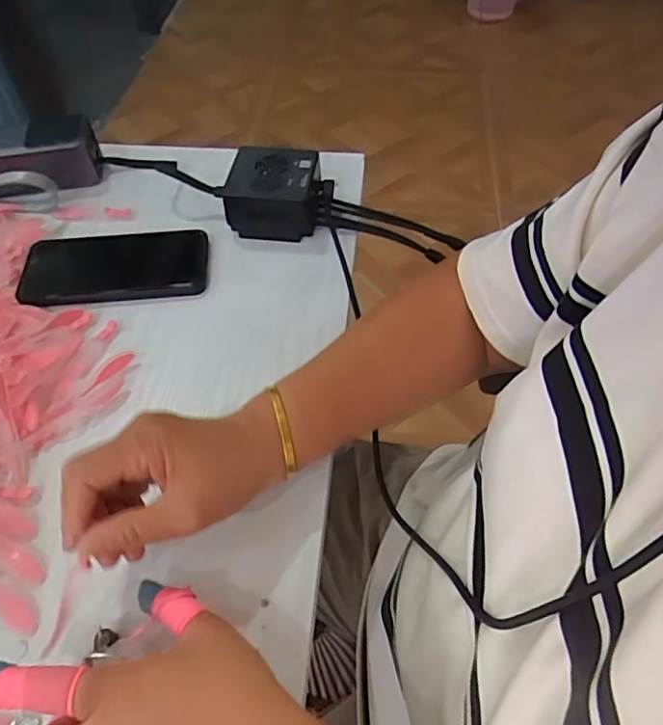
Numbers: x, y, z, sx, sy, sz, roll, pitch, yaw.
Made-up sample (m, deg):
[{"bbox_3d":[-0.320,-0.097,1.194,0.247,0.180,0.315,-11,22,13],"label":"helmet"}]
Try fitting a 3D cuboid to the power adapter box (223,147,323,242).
[{"bbox_3d":[-0.052,-0.155,0.515,0.082,0.052,0.073,6,54,5],"label":"power adapter box"}]

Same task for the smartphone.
[{"bbox_3d":[-0.190,-0.086,0.491,0.158,0.009,0.083,-7,54,-4],"label":"smartphone"}]

